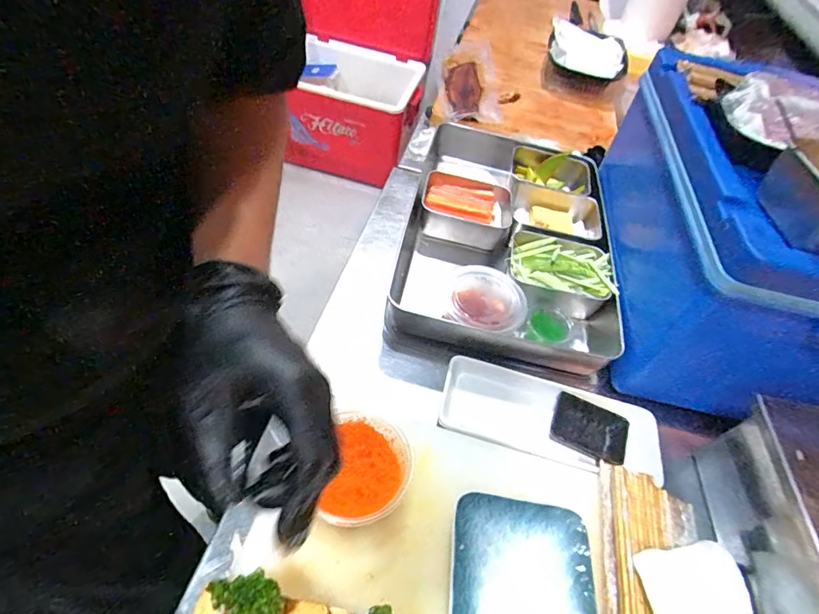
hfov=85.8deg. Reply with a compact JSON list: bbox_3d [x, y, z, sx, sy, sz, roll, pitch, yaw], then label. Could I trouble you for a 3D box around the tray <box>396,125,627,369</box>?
[{"bbox_3d":[0.146,-0.122,0.675,0.291,0.064,0.455,12,52,0],"label":"tray"}]

